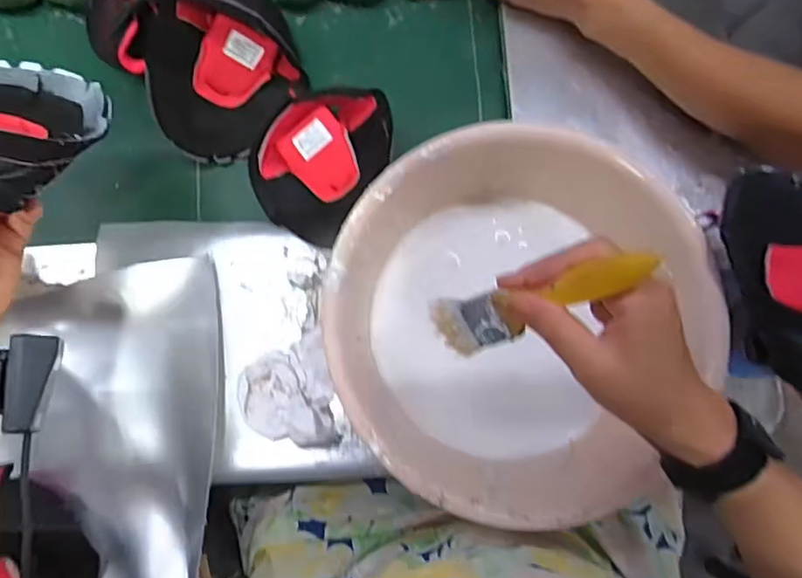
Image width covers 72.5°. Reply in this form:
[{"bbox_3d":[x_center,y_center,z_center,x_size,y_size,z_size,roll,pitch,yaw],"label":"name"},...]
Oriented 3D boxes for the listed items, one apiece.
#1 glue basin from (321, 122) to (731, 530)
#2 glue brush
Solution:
[{"bbox_3d":[0.088,0.043,0.477,0.304,0.125,0.273,26,86,-1],"label":"glue basin"},{"bbox_3d":[0.078,0.008,0.325,0.015,0.149,0.036,-6,78,-42],"label":"glue brush"}]

